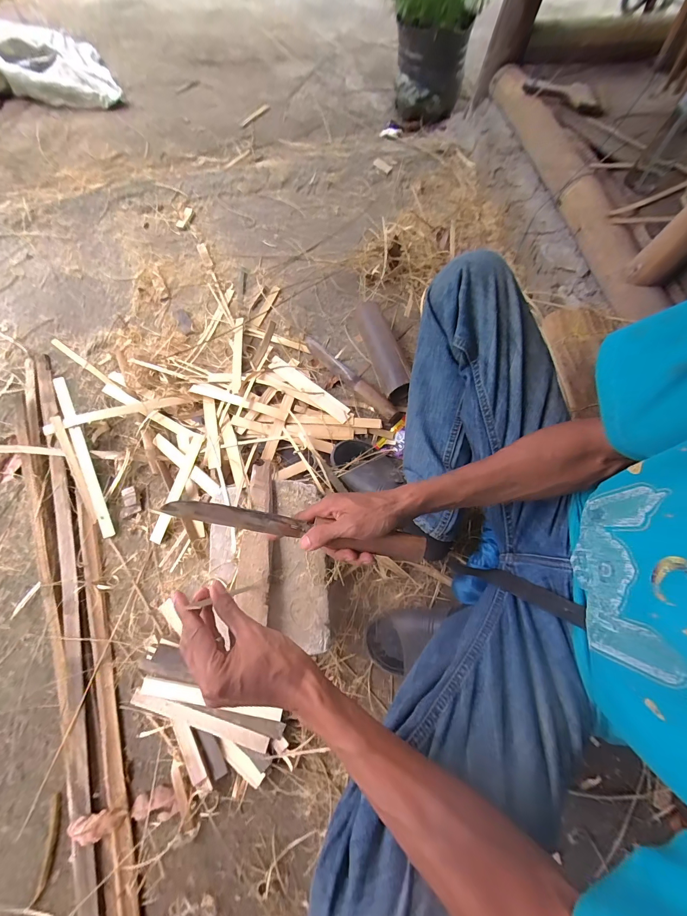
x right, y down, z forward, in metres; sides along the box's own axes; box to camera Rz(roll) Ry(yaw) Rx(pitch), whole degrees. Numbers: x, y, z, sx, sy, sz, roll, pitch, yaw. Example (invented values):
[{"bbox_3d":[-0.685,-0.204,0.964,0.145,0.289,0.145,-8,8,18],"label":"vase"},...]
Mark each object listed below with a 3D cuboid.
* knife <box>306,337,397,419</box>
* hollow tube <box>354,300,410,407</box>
[{"bbox_3d":[0.012,-0.195,0.768,0.037,0.033,0.294,-41,77,-16],"label":"knife"},{"bbox_3d":[0.095,-0.249,0.771,0.073,0.070,0.251,-17,71,-9],"label":"hollow tube"}]

